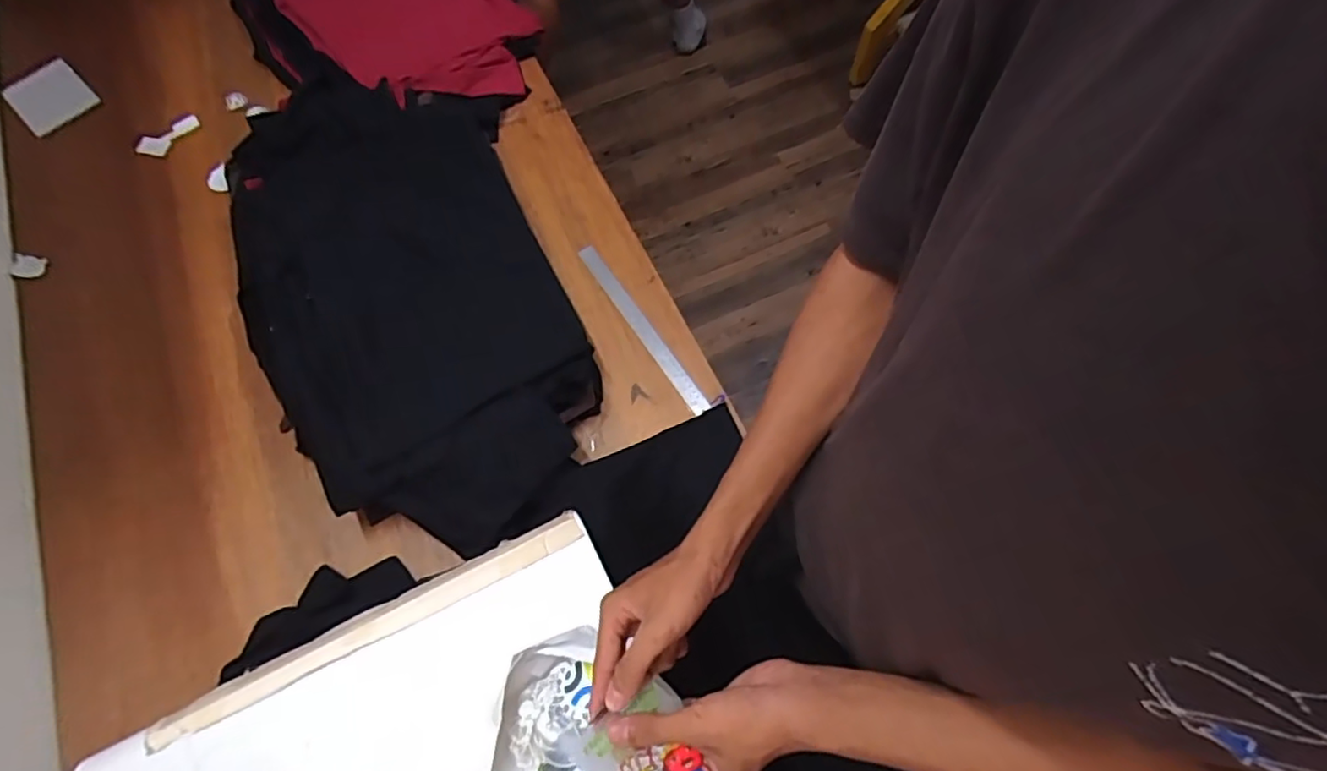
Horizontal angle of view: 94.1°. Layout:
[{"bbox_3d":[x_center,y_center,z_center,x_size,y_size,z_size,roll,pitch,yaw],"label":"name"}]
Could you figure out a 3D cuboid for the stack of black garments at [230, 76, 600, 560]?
[{"bbox_3d":[-0.346,-0.124,0.844,0.383,0.124,0.678,-22,68,-7],"label":"stack of black garments"}]

